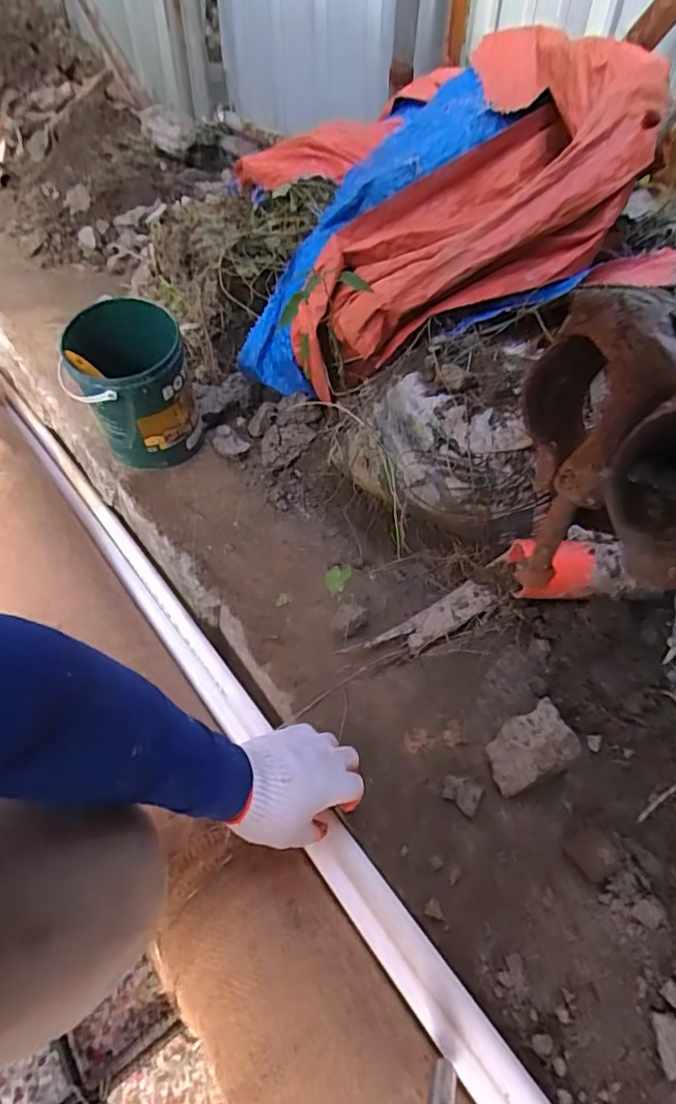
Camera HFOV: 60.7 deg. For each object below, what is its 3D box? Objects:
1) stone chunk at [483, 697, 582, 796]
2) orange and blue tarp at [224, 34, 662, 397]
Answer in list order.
[{"bbox_3d":[0.210,0.216,0.638,0.095,0.056,0.071,-19,51,-19],"label":"stone chunk"},{"bbox_3d":[0.132,-0.632,1.042,0.632,0.415,0.710,3,47,0],"label":"orange and blue tarp"}]

